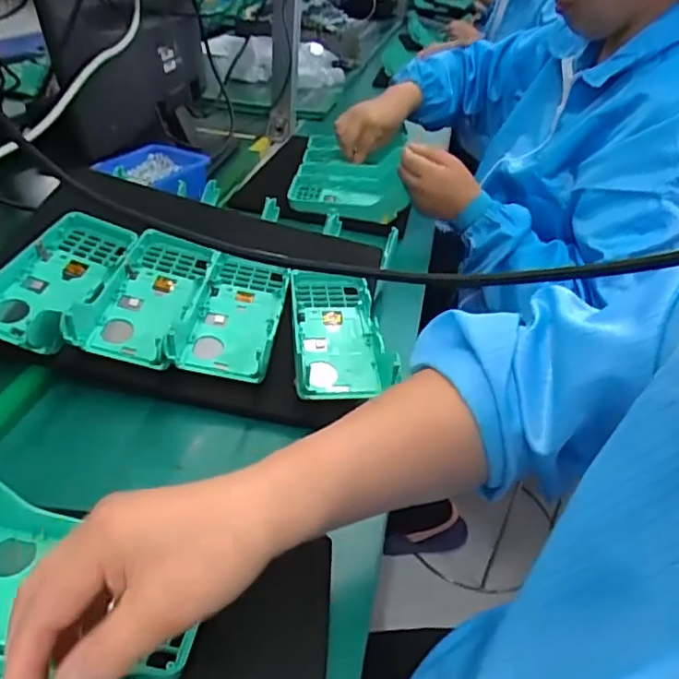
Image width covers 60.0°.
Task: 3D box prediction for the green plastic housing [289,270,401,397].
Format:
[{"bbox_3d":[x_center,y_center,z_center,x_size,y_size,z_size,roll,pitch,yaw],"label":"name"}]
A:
[{"bbox_3d":[0.003,-0.010,0.525,0.088,0.034,0.163,3,45,-9],"label":"green plastic housing"}]

